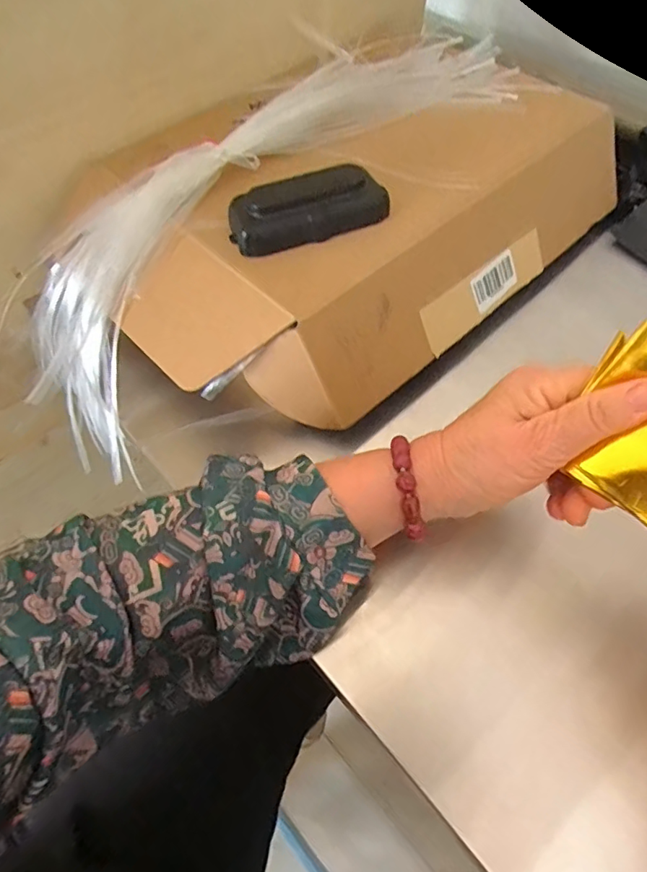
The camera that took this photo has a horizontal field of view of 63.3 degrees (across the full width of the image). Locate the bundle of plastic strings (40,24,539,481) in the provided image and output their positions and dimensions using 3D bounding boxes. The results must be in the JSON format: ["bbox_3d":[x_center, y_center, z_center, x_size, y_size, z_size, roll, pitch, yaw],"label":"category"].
[{"bbox_3d":[-0.045,-0.197,0.429,0.501,0.127,0.135,-45,63,-9],"label":"bundle of plastic strings"}]

